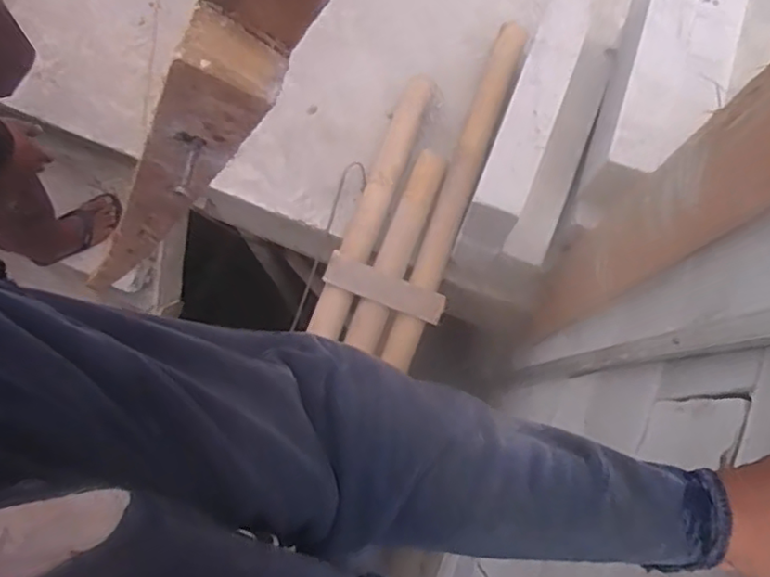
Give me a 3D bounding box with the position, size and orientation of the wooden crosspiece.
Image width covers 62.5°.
[{"bbox_3d":[-0.003,0.001,1.550,0.301,0.026,0.078,24,83,8],"label":"wooden crosspiece"}]

